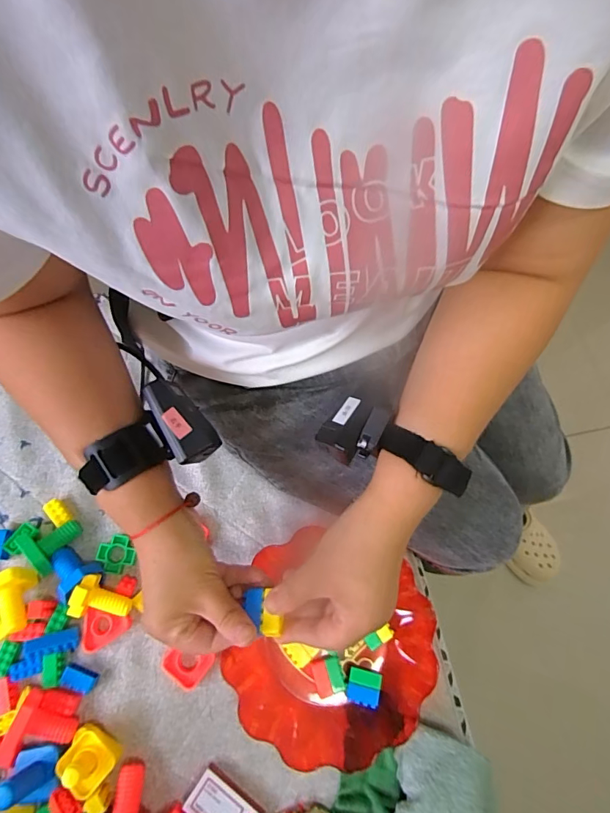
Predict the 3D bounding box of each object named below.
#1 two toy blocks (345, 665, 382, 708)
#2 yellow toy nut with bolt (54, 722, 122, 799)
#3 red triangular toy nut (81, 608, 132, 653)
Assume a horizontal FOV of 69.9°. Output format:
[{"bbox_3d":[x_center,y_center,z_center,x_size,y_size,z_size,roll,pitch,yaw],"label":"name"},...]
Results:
[{"bbox_3d":[0.060,0.287,0.447,0.032,0.016,0.031,13,69,3],"label":"two toy blocks"},{"bbox_3d":[-0.202,0.326,0.395,0.049,0.044,0.046,35,72,11],"label":"yellow toy nut with bolt"},{"bbox_3d":[-0.209,0.233,0.450,0.045,0.011,0.038,11,69,2],"label":"red triangular toy nut"}]

